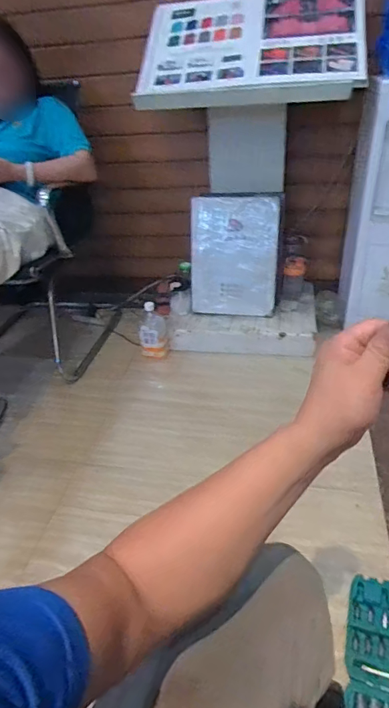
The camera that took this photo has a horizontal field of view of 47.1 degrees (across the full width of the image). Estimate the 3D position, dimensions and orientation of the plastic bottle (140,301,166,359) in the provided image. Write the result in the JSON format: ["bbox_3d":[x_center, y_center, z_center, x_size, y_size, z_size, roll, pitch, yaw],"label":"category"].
[{"bbox_3d":[-0.145,-0.090,1.593,0.091,0.176,0.086,1,34,8],"label":"plastic bottle"}]

